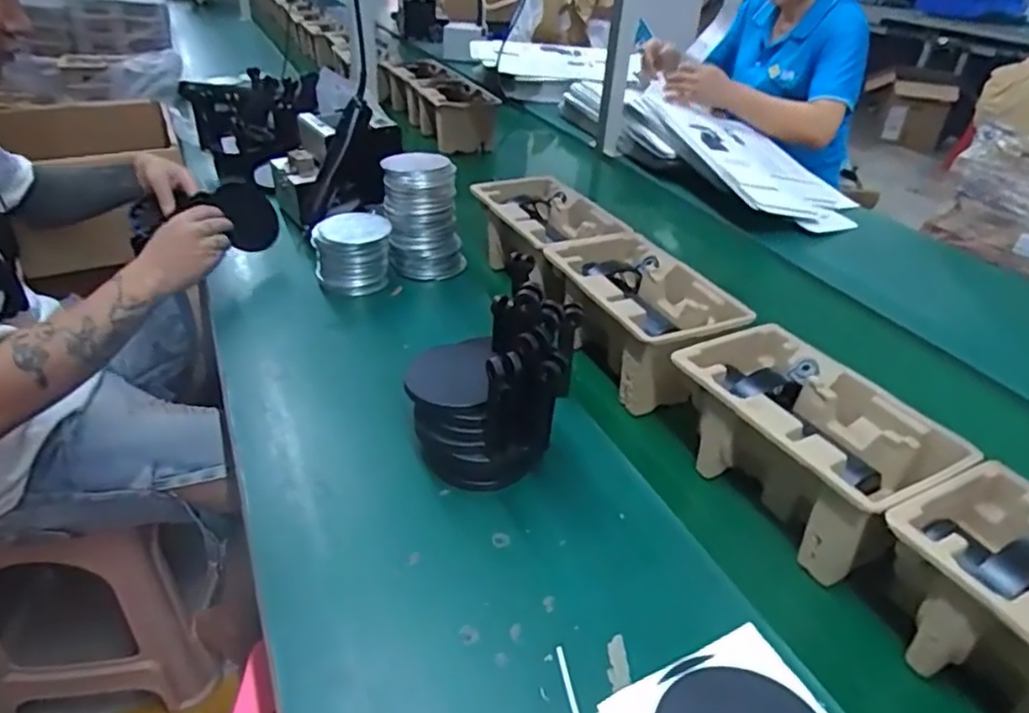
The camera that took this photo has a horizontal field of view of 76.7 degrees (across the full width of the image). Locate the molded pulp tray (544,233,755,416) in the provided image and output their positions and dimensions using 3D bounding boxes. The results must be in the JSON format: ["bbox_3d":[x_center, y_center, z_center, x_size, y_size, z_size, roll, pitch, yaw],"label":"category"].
[{"bbox_3d":[0.142,-0.045,0.766,0.145,0.105,0.235,-8,37,-23],"label":"molded pulp tray"}]

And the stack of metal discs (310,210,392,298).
[{"bbox_3d":[-0.223,-0.144,0.889,0.100,0.084,0.092,-5,36,-19],"label":"stack of metal discs"}]

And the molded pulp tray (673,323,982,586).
[{"bbox_3d":[0.259,0.079,0.597,0.146,0.103,0.229,-13,39,-28],"label":"molded pulp tray"}]

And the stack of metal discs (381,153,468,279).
[{"bbox_3d":[-0.130,-0.201,0.923,0.111,0.151,0.105,-3,35,-16],"label":"stack of metal discs"}]

